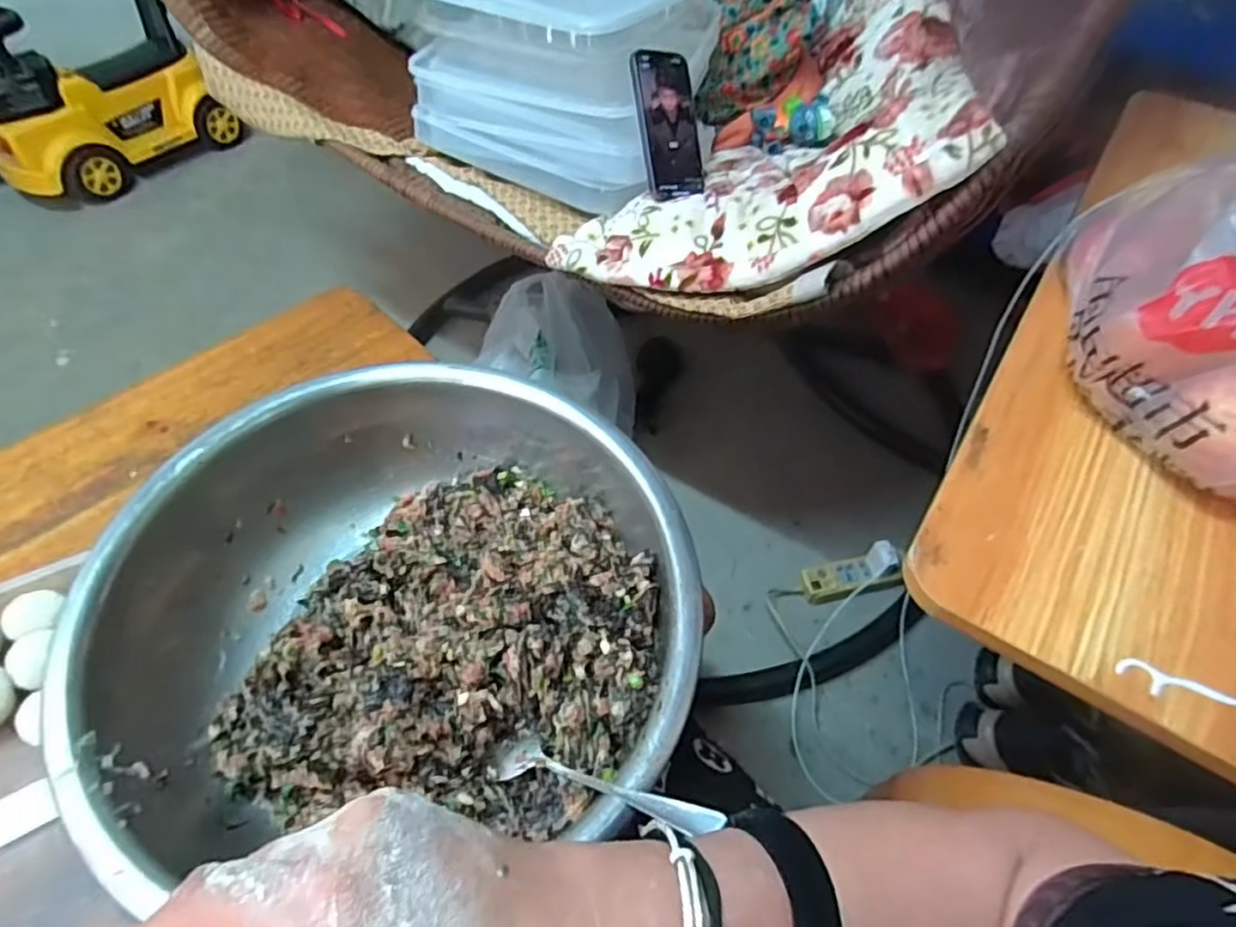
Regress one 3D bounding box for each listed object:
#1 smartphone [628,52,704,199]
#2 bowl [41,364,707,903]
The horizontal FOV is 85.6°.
[{"bbox_3d":[0.060,-0.393,0.772,0.078,0.162,0.015,-11,7,-31],"label":"smartphone"},{"bbox_3d":[-0.141,0.092,0.481,0.365,0.121,0.317,-3,52,-5],"label":"bowl"}]

